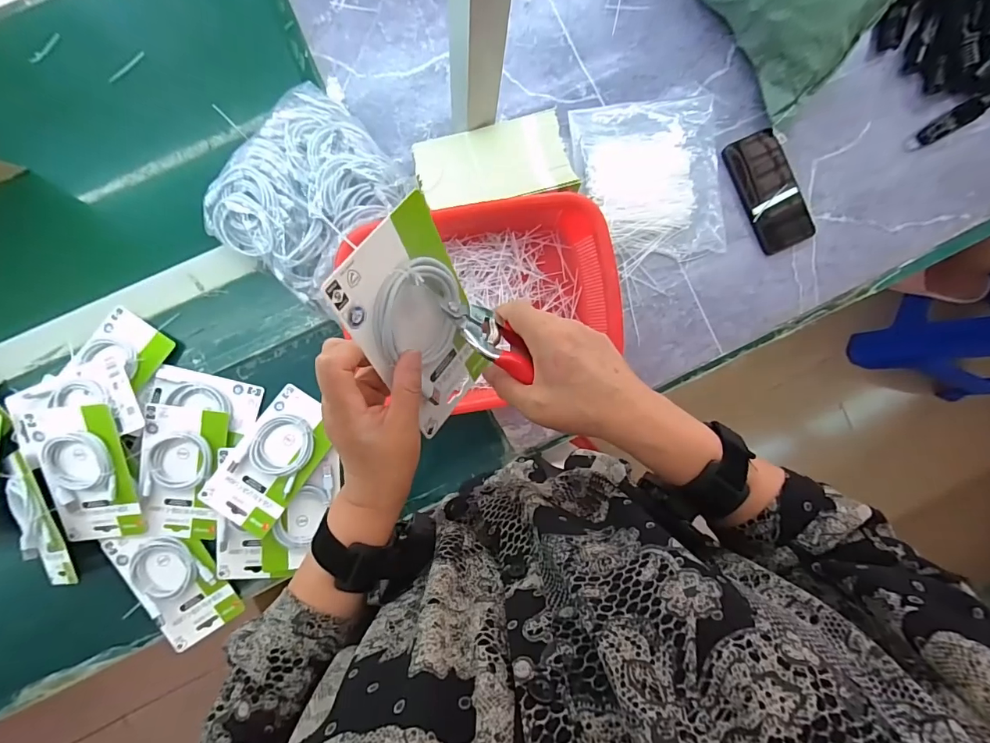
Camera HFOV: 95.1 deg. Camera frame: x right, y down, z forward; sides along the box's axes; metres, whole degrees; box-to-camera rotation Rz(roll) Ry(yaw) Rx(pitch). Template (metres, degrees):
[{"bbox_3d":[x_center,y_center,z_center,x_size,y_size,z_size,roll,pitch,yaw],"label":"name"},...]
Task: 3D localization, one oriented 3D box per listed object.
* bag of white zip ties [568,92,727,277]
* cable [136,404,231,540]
[{"bbox_3d":[0.221,-0.272,0.648,0.201,0.026,0.225,-7,90,-3],"label":"bag of white zip ties"},{"bbox_3d":[-0.414,0.136,0.594,0.094,0.018,0.175,8,89,-3],"label":"cable"}]

